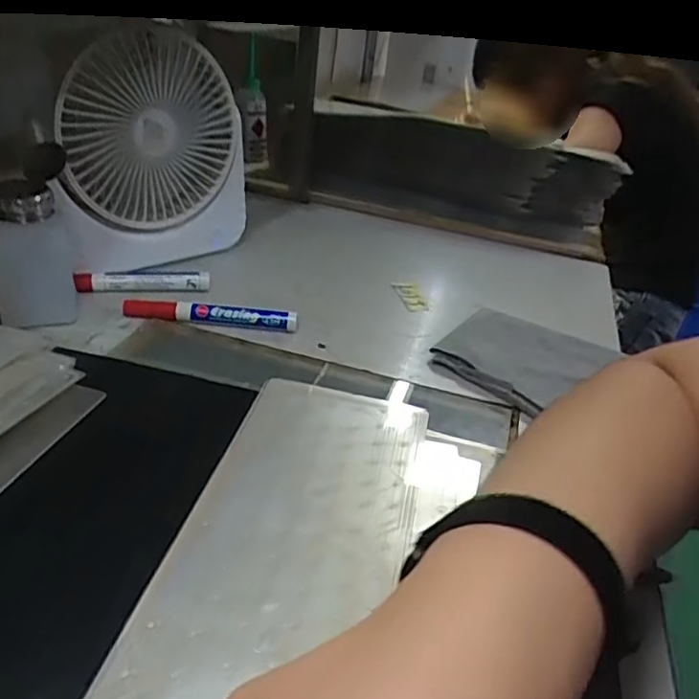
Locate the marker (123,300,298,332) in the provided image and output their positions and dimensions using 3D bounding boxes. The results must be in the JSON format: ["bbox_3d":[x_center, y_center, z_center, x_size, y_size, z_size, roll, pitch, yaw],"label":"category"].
[{"bbox_3d":[-0.112,-0.028,0.502,0.137,0.016,0.012,5,31,-1],"label":"marker"}]

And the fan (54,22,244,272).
[{"bbox_3d":[-0.173,-0.161,0.541,0.047,0.186,0.181,29,38,33],"label":"fan"}]

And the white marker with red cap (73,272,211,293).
[{"bbox_3d":[-0.178,-0.058,0.536,0.109,0.017,0.012,-2,32,-14],"label":"white marker with red cap"}]

